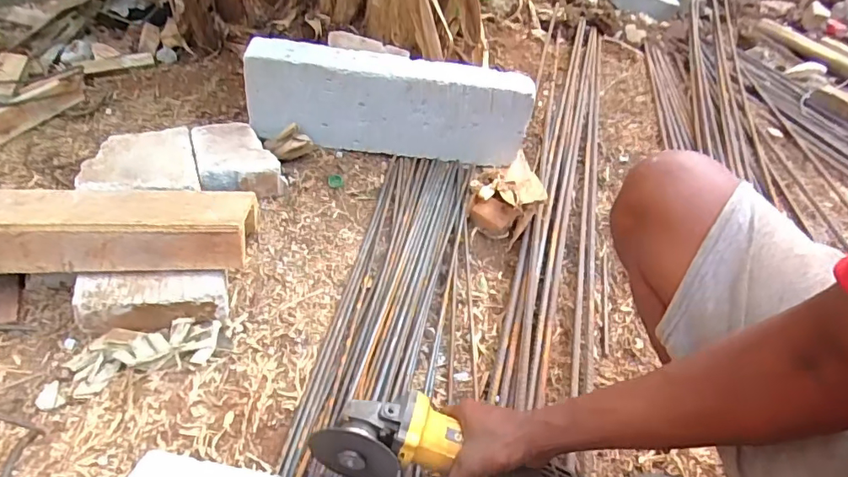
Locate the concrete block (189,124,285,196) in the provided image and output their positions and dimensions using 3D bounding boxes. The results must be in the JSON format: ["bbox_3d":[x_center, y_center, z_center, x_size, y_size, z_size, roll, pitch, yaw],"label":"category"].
[{"bbox_3d":[-0.387,-0.164,1.038,0.152,0.067,0.207,-12,44,-22],"label":"concrete block"}]

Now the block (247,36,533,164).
[{"bbox_3d":[-0.076,-0.293,1.128,0.612,0.222,0.091,4,40,-4],"label":"block"}]

